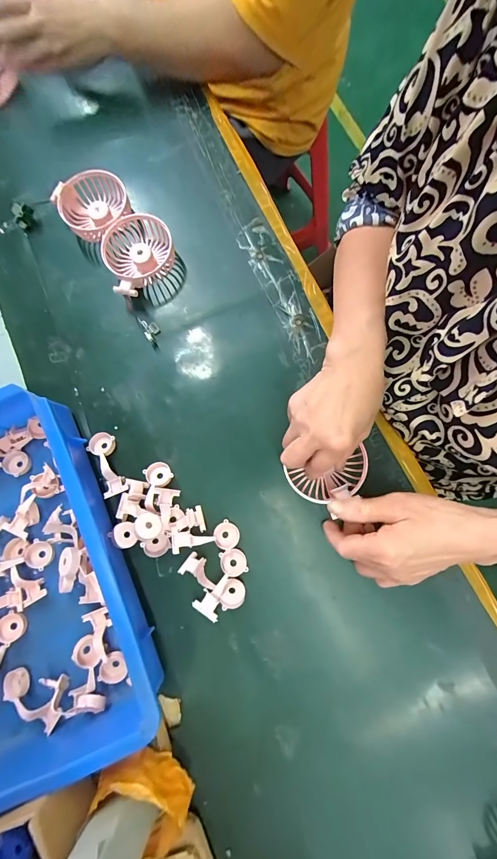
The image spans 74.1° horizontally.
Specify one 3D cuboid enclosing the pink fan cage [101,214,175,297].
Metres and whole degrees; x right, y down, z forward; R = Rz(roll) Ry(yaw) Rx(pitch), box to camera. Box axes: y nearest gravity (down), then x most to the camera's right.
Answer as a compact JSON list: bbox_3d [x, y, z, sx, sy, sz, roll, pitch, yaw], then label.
[{"bbox_3d":[-0.153,-0.232,0.432,0.096,0.041,0.105,-1,81,5],"label":"pink fan cage"}]

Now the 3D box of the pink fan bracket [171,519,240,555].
[{"bbox_3d":[-0.049,0.123,0.367,0.075,0.018,0.030,-12,80,4],"label":"pink fan bracket"}]

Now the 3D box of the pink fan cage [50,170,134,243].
[{"bbox_3d":[-0.205,-0.299,0.447,0.088,0.045,0.087,-1,81,5],"label":"pink fan cage"}]

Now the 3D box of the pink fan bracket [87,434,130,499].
[{"bbox_3d":[-0.169,0.040,0.392,0.032,0.014,0.078,-22,80,2],"label":"pink fan bracket"}]

